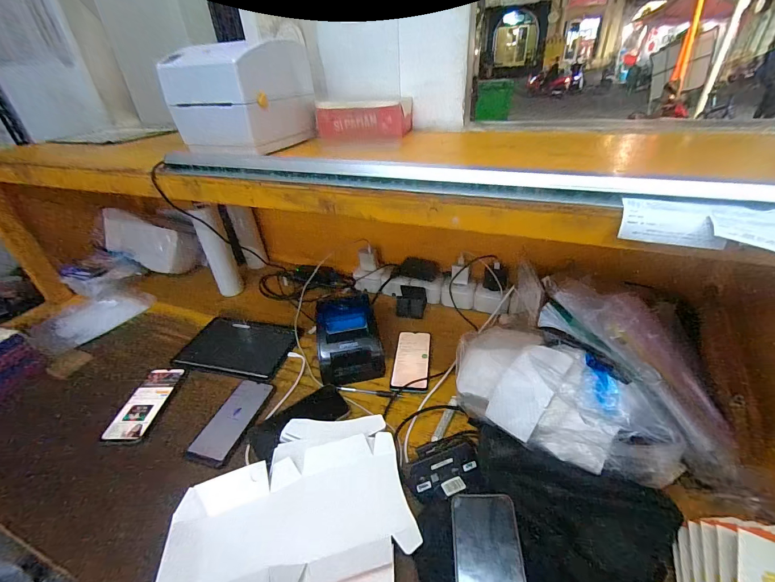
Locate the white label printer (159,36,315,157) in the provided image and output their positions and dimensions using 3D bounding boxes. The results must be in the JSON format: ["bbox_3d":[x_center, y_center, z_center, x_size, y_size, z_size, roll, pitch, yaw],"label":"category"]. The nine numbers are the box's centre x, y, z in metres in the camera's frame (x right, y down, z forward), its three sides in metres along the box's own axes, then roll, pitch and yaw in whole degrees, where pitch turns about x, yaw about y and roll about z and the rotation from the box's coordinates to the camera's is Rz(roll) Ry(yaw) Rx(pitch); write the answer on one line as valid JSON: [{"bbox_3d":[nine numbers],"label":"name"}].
[{"bbox_3d":[-0.256,-0.353,0.635,0.162,0.159,0.211,14,38,25],"label":"white label printer"}]

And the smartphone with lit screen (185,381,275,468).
[{"bbox_3d":[-0.281,0.232,0.617,0.077,0.013,0.169,14,34,8],"label":"smartphone with lit screen"}]

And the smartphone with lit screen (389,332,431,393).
[{"bbox_3d":[0.052,0.144,0.720,0.074,0.011,0.166,2,34,8],"label":"smartphone with lit screen"}]

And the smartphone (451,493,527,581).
[{"bbox_3d":[0.116,0.323,0.388,0.077,0.007,0.161,-8,42,13],"label":"smartphone"}]

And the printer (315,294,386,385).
[{"bbox_3d":[-0.082,0.099,0.704,0.127,0.106,0.147,-11,34,-10],"label":"printer"}]

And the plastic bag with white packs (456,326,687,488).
[{"bbox_3d":[0.230,0.154,0.500,0.292,0.111,0.162,26,44,36],"label":"plastic bag with white packs"}]

